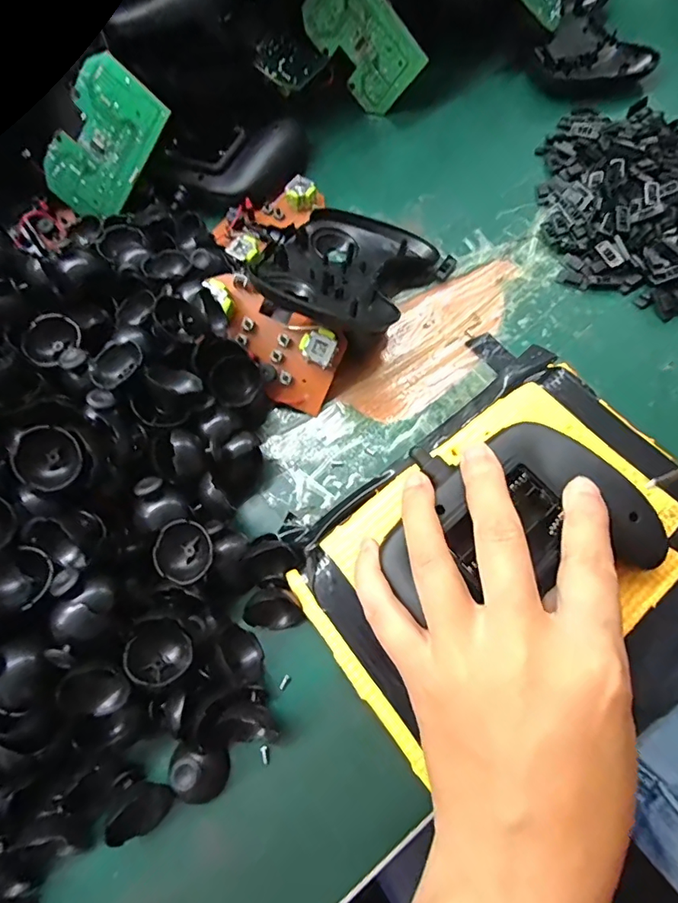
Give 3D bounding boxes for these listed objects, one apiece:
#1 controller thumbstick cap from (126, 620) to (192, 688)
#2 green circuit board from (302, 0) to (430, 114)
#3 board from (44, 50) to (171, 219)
[{"bbox_3d":[-0.078,0.088,0.207,0.024,0.012,0.027,45,39,-3],"label":"controller thumbstick cap"},{"bbox_3d":[0.017,-0.304,0.352,0.090,0.054,0.004,44,42,-16],"label":"green circuit board"},{"bbox_3d":[-0.151,-0.194,0.303,0.053,0.004,0.090,39,116,-12],"label":"board"}]

